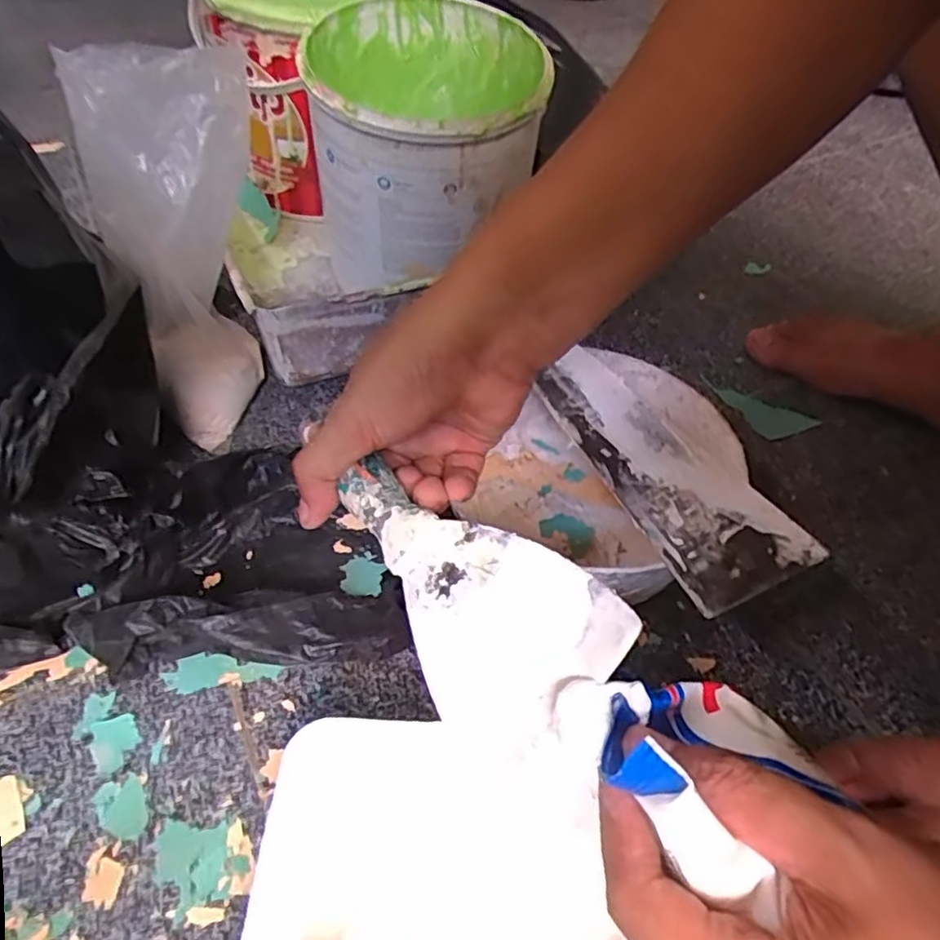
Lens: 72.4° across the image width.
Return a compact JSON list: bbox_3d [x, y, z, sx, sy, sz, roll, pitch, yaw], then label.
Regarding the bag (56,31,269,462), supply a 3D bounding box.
[{"bbox_3d":[-0.190,-0.145,0.428,0.067,0.220,0.119,20,51,15],"label":"bag"}]

